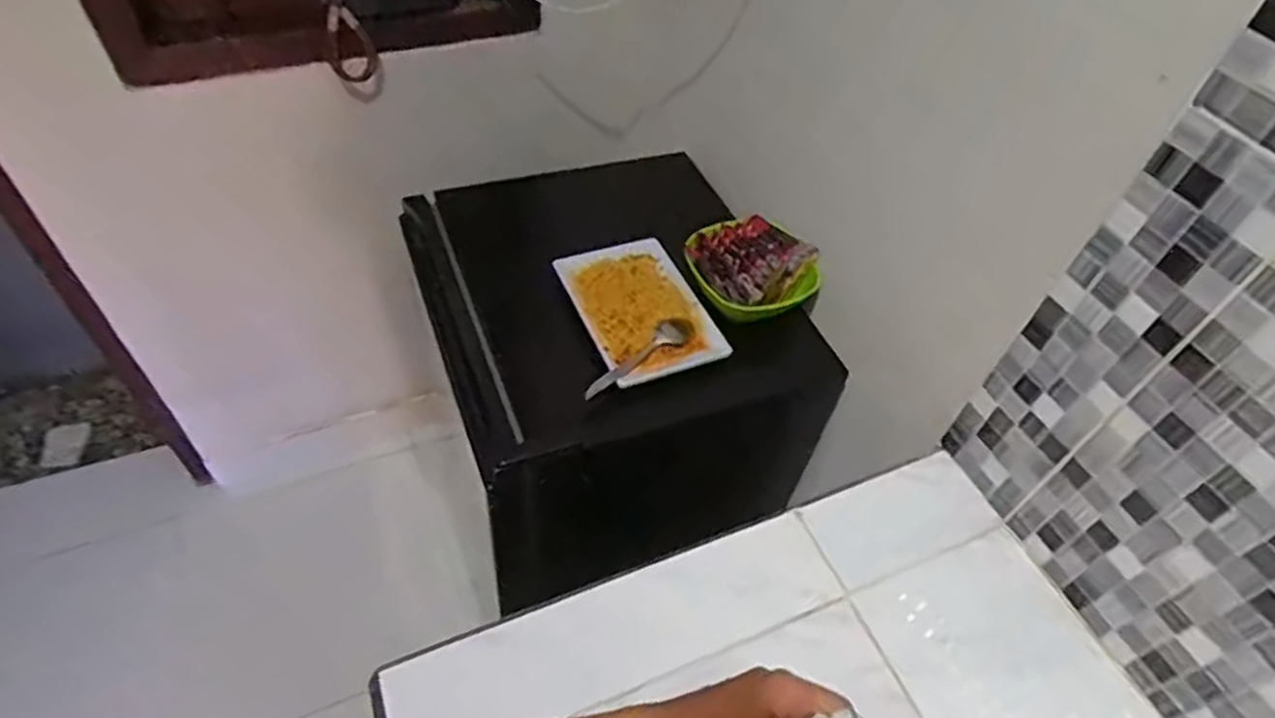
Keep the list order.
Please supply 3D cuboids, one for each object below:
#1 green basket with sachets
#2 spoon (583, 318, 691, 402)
[{"bbox_3d":[0.139,-0.116,0.909,0.156,0.064,0.130,-28,58,-26],"label":"green basket with sachets"},{"bbox_3d":[0.008,-0.001,0.838,0.040,0.011,0.164,33,54,20],"label":"spoon"}]

